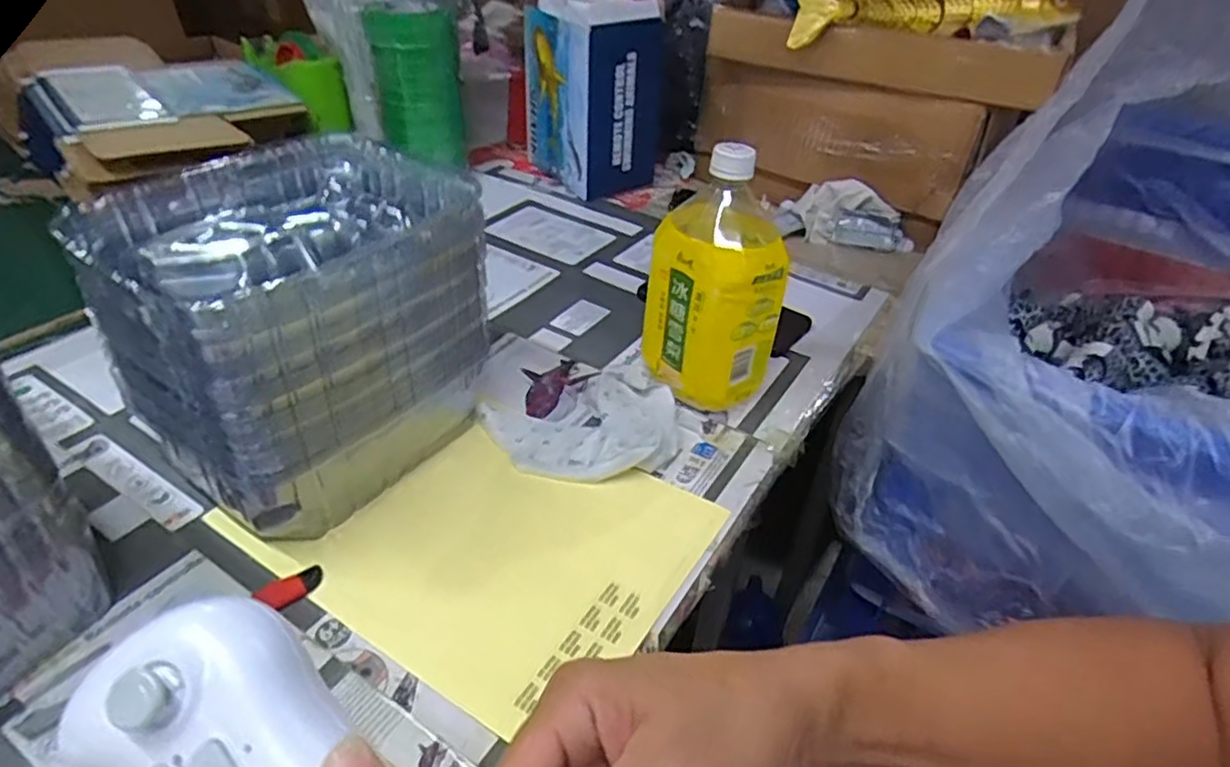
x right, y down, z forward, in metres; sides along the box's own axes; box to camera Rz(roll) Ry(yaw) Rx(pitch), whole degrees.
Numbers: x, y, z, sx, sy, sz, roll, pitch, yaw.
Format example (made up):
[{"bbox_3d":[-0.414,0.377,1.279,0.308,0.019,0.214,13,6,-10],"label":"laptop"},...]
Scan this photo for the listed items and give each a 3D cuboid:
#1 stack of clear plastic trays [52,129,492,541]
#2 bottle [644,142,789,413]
[{"bbox_3d":[-0.209,-0.035,0.479,0.177,0.187,0.206,23,41,25],"label":"stack of clear plastic trays"},{"bbox_3d":[0.079,-0.084,0.556,0.102,0.189,0.111,4,37,3],"label":"bottle"}]

